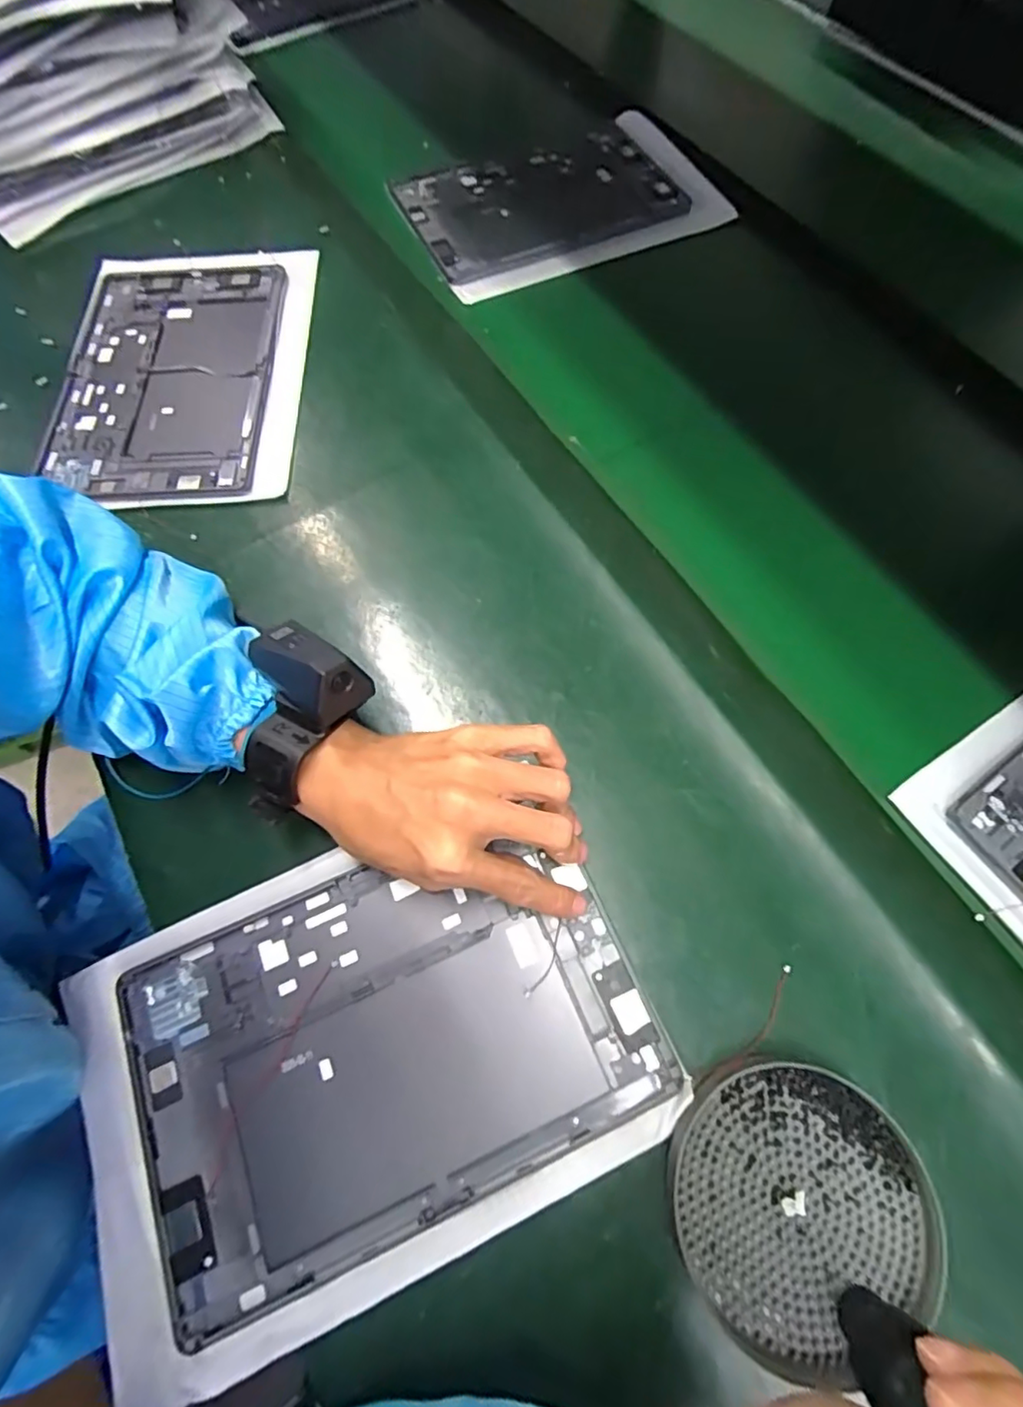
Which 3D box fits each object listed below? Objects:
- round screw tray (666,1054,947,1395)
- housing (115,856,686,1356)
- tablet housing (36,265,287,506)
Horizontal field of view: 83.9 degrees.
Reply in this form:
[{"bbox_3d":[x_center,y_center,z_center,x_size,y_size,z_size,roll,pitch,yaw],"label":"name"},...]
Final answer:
[{"bbox_3d":[0.133,0.230,0.257,0.115,0.013,0.111,0,68,0],"label":"round screw tray"},{"bbox_3d":[-0.063,0.170,0.295,0.252,0.013,0.163,-23,69,-9],"label":"housing"},{"bbox_3d":[-0.286,-0.272,0.471,0.169,0.009,0.260,-1,68,0],"label":"tablet housing"}]

